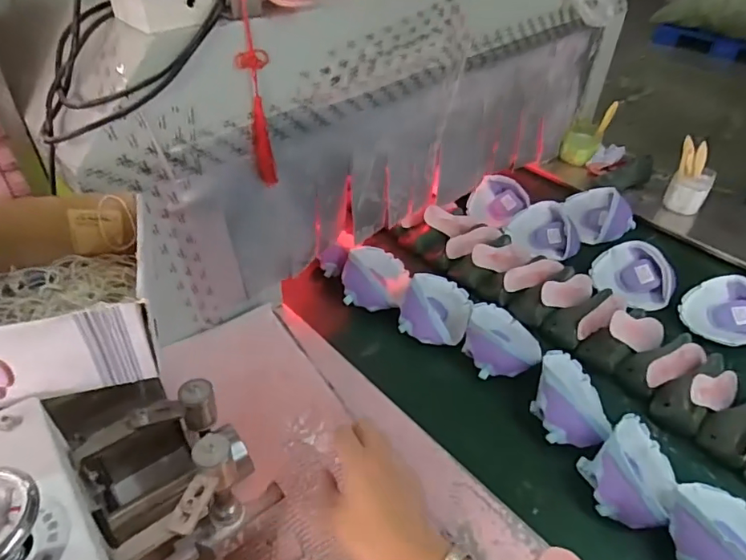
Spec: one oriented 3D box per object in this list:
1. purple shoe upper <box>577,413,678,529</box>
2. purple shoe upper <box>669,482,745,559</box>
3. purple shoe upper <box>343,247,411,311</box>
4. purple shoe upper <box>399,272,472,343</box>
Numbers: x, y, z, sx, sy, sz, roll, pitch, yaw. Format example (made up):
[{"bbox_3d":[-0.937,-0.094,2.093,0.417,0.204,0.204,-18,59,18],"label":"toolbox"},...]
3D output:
[{"bbox_3d":[0.352,0.244,0.682,0.168,0.070,0.109,-30,57,-33],"label":"purple shoe upper"},{"bbox_3d":[0.435,0.305,0.618,0.138,0.050,0.158,34,50,23],"label":"purple shoe upper"},{"bbox_3d":[0.008,-0.011,0.961,0.117,0.066,0.155,16,45,6],"label":"purple shoe upper"},{"bbox_3d":[0.114,0.042,0.907,0.116,0.055,0.153,20,45,10],"label":"purple shoe upper"}]

